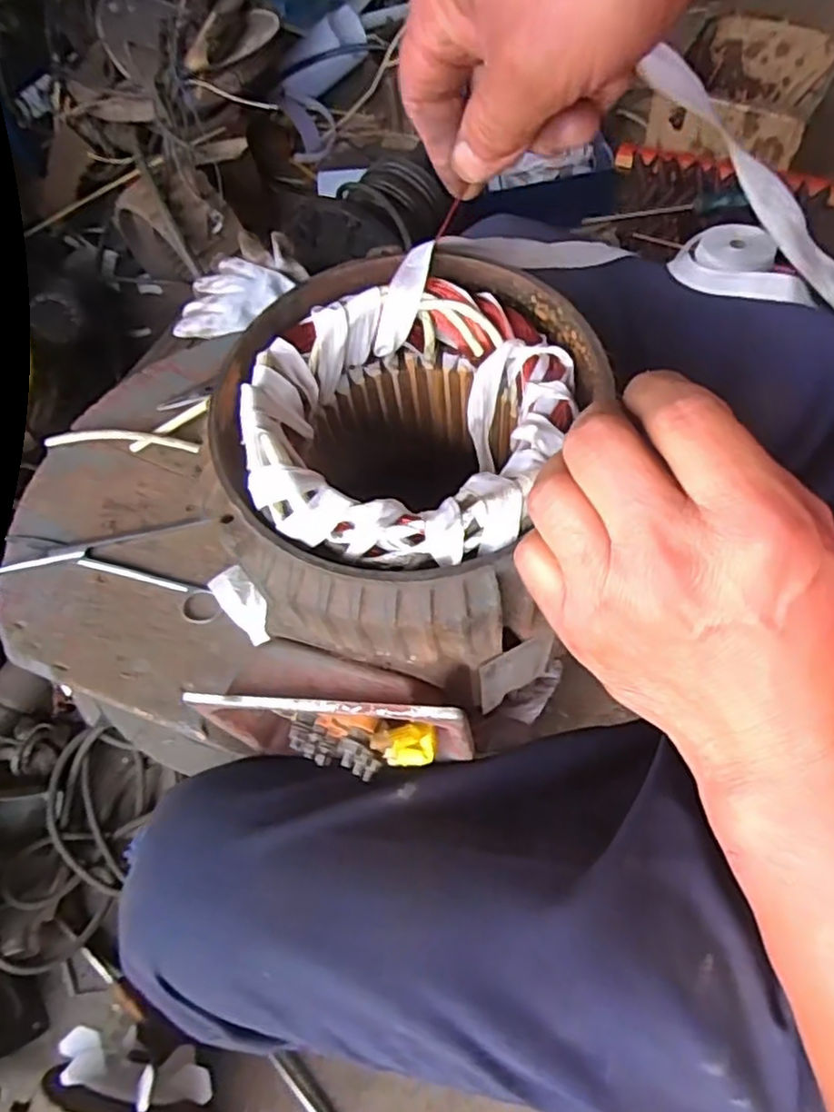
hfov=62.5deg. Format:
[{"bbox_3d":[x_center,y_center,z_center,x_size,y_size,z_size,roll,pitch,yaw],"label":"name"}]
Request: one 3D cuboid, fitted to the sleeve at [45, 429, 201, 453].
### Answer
[{"bbox_3d":[-0.230,-0.092,0.533,0.128,0.016,0.014,4,66,8],"label":"sleeve"}]

